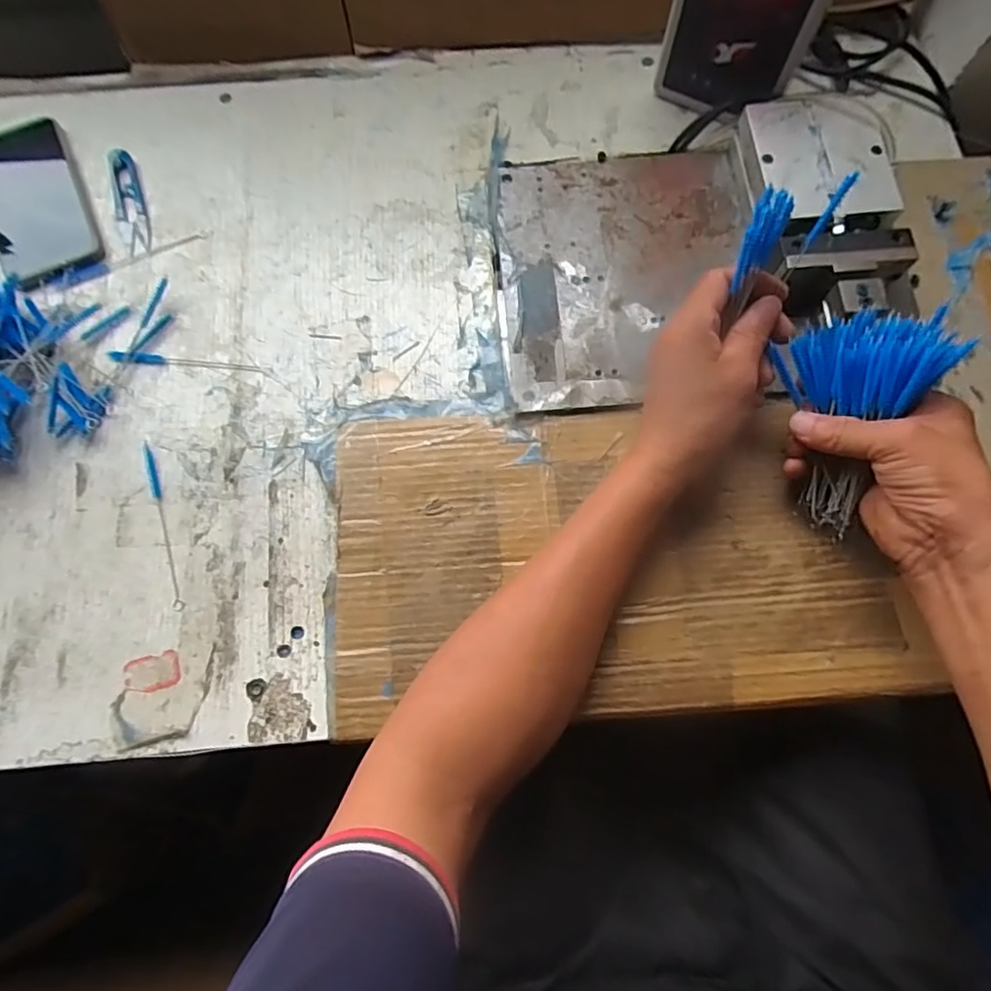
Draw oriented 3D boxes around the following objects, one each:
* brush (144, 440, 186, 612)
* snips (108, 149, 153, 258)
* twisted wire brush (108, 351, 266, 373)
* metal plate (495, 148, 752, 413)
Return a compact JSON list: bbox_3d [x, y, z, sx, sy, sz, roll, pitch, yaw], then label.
[{"bbox_3d":[-0.237,0.019,0.404,0.008,0.004,0.129,-19,74,-4],"label":"brush"},{"bbox_3d":[-0.314,-0.251,0.483,0.026,0.008,0.103,-18,74,-4],"label":"snips"},{"bbox_3d":[-0.240,-0.105,0.442,0.119,0.004,0.010,4,74,3],"label":"twisted wire brush"},{"bbox_3d":[0.103,-0.178,0.451,0.195,0.004,0.227,-4,73,0],"label":"metal plate"}]

